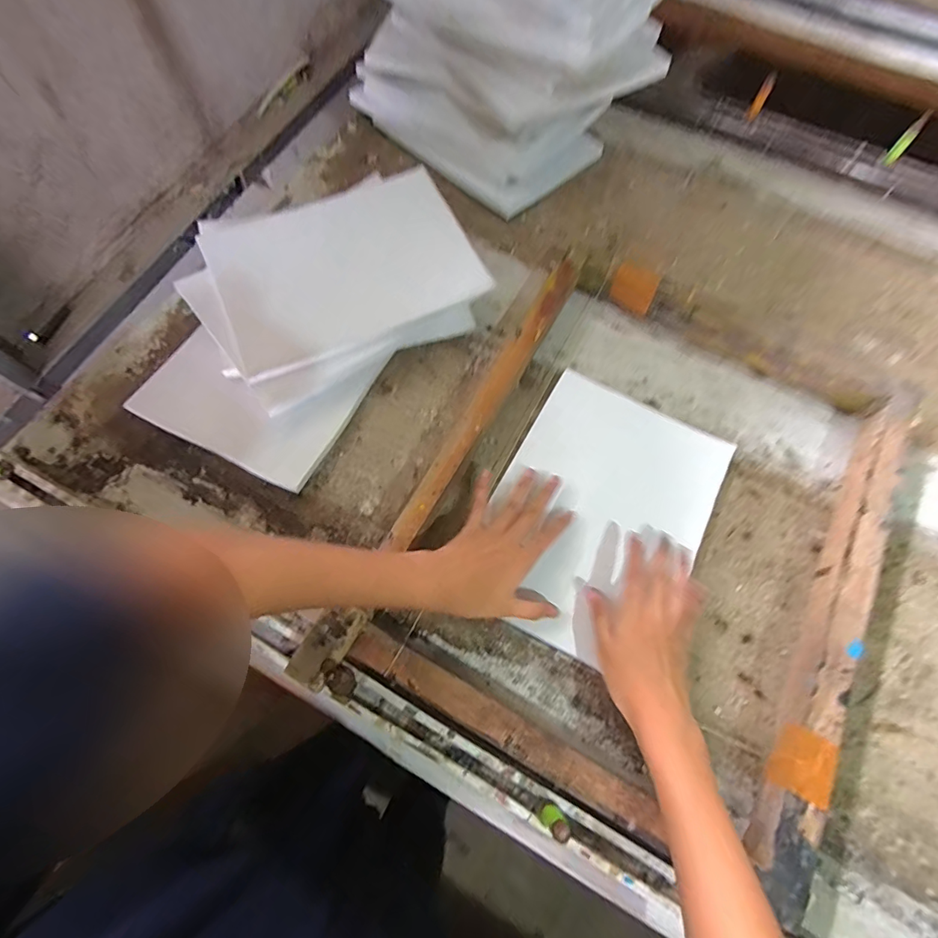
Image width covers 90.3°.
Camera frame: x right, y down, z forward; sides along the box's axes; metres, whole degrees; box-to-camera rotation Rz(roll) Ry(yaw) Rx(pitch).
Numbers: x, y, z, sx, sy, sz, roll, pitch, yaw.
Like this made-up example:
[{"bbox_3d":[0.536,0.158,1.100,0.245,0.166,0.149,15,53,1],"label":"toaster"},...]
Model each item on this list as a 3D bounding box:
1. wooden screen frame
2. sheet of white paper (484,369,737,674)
[{"bbox_3d":[0.164,0.048,0.441,0.396,0.068,0.512,29,72,9],"label":"wooden screen frame"},{"bbox_3d":[0.128,0.042,0.465,0.194,0.011,0.266,28,71,10],"label":"sheet of white paper"}]

